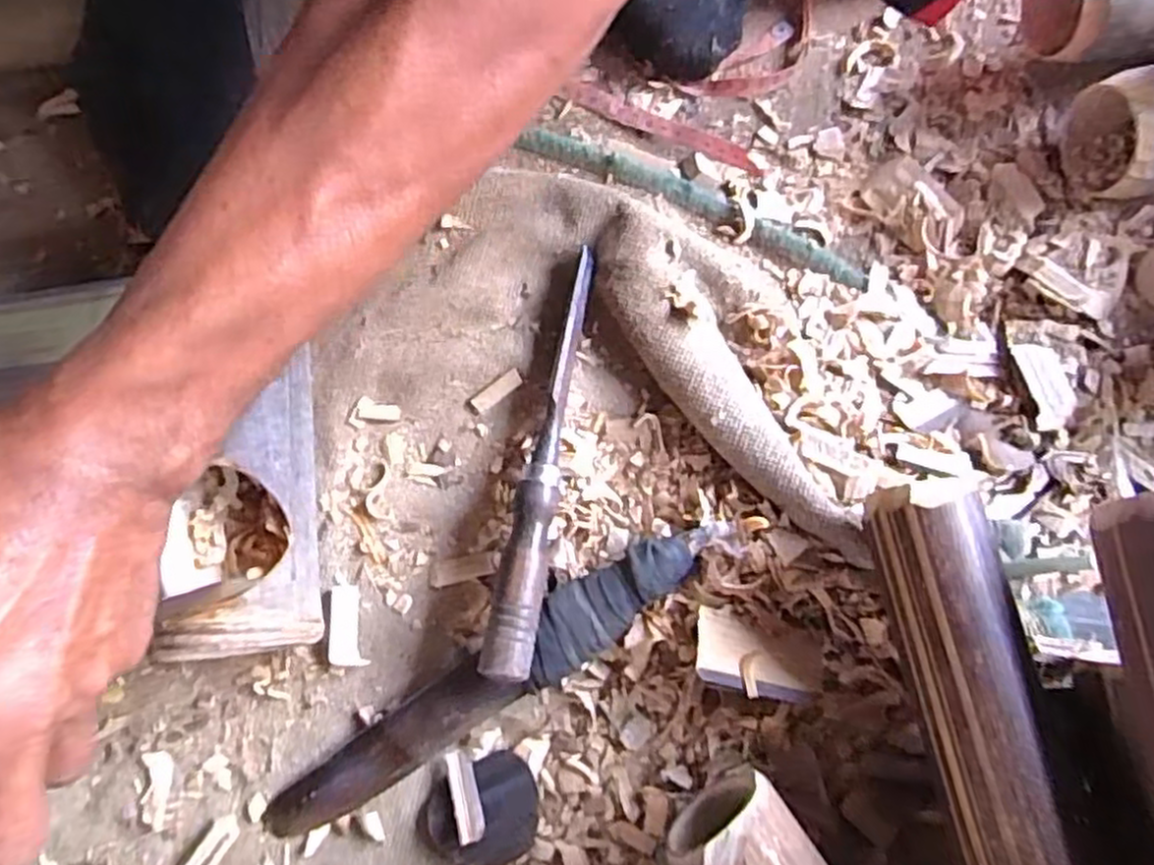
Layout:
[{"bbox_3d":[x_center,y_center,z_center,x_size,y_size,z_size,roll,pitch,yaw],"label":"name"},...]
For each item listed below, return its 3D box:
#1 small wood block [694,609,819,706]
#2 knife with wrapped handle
[{"bbox_3d":[0.088,0.107,0.367,0.060,0.007,0.040,14,40,8],"label":"small wood block"},{"bbox_3d":[-0.045,0.130,0.389,0.264,0.027,0.037,-35,78,-6],"label":"knife with wrapped handle"}]

